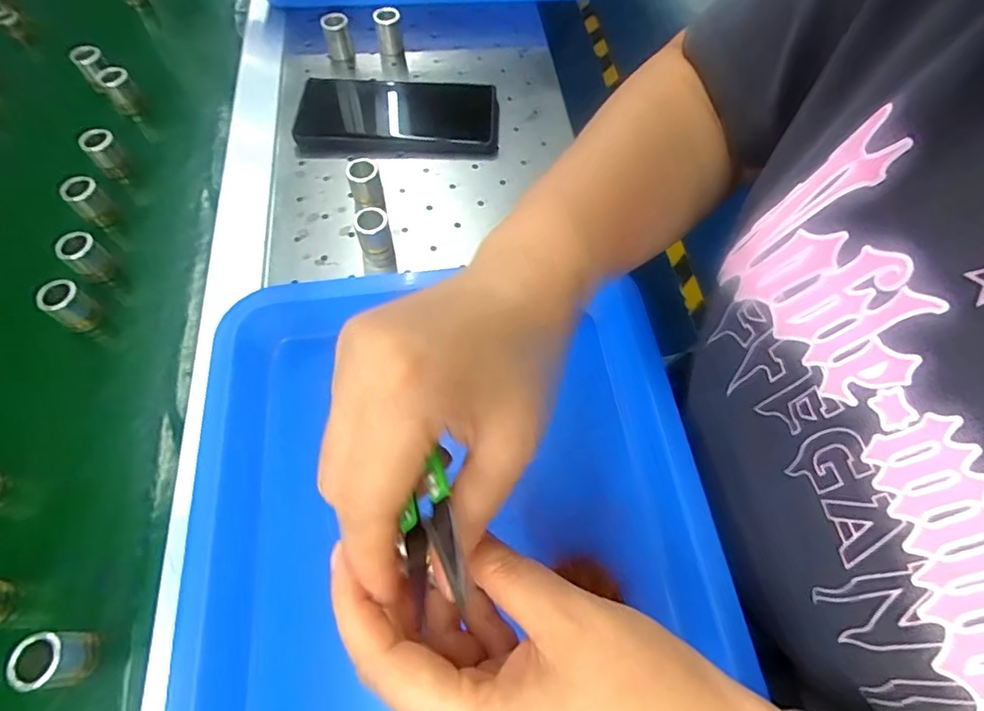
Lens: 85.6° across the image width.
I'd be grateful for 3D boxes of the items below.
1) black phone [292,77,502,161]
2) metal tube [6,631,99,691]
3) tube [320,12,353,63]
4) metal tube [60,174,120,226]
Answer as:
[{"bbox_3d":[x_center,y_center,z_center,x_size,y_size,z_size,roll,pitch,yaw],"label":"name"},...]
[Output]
[{"bbox_3d":[-0.078,-0.204,0.447,0.161,0.019,0.080,2,62,2],"label":"black phone"},{"bbox_3d":[-0.209,0.147,0.257,0.020,0.035,0.022,-3,62,-1],"label":"metal tube"},{"bbox_3d":[-0.140,-0.290,0.482,0.022,0.034,0.017,-12,63,-5],"label":"tube"},{"bbox_3d":[-0.304,-0.113,0.409,0.021,0.047,0.023,38,69,19],"label":"metal tube"}]

